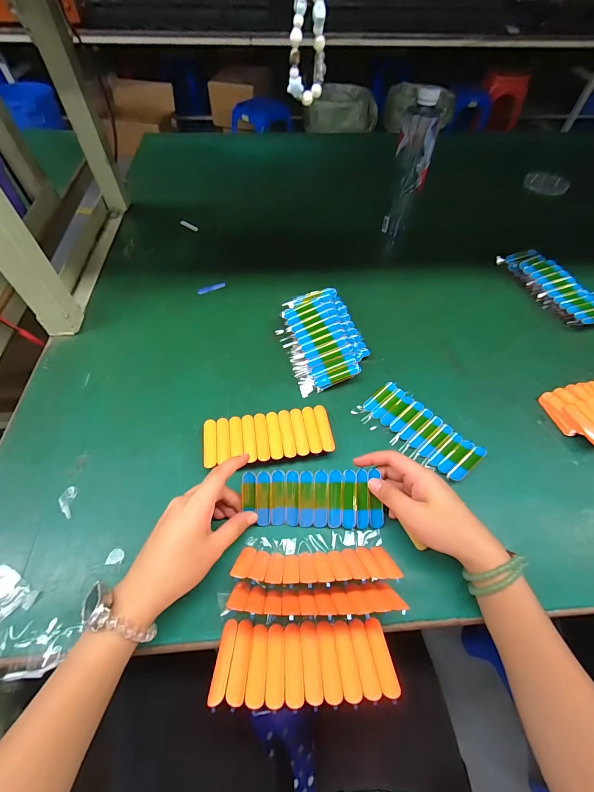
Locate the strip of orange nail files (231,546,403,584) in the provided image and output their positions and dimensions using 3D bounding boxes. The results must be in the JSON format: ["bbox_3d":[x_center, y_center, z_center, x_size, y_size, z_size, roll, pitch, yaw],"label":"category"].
[{"bbox_3d":[0.018,0.163,0.328,0.150,0.061,0.006,0,89,-2],"label":"strip of orange nail files"}]

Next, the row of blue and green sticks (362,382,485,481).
[{"bbox_3d":[0.160,0.041,0.438,0.063,0.008,0.149,-36,61,-24],"label":"row of blue and green sticks"}]

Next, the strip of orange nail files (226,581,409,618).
[{"bbox_3d":[0.016,0.184,0.307,0.148,0.059,0.007,0,80,0],"label":"strip of orange nail files"}]

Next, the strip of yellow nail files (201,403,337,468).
[{"bbox_3d":[-0.035,0.052,0.418,0.151,0.022,0.065,-7,56,-6],"label":"strip of yellow nail files"}]

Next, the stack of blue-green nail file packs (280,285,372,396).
[{"bbox_3d":[0.038,-0.094,0.513,0.116,0.032,0.178,-14,57,-10],"label":"stack of blue-green nail file packs"}]

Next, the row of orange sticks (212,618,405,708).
[{"bbox_3d":[0.006,0.227,0.293,0.148,0.008,0.061,1,25,-4],"label":"row of orange sticks"}]

